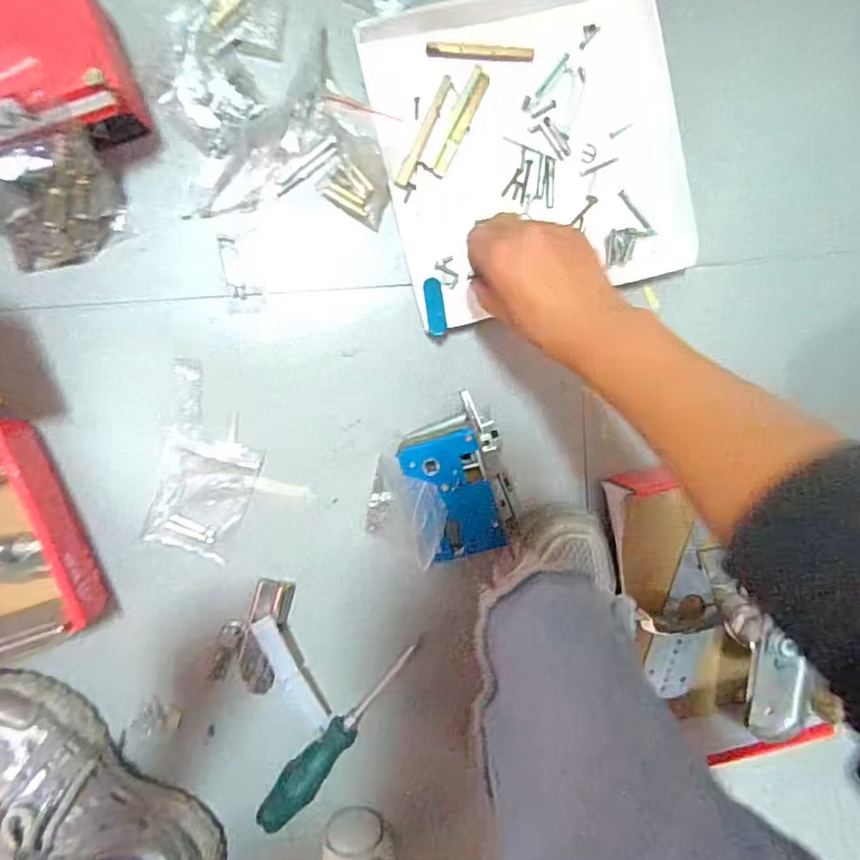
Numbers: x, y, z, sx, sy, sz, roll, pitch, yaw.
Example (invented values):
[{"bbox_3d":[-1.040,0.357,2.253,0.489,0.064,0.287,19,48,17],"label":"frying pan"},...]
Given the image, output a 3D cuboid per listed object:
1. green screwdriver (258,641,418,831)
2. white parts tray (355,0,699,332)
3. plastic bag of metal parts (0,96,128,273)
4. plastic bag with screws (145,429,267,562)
[{"bbox_3d":[-0.074,0.254,0.492,0.029,0.023,0.184,43,91,-10],"label":"green screwdriver"},{"bbox_3d":[0.080,-0.214,0.457,0.224,0.018,0.223,-15,99,-4],"label":"white parts tray"},{"bbox_3d":[-0.261,-0.162,0.397,0.089,0.106,0.020,-26,59,-3],"label":"plastic bag of metal parts"},{"bbox_3d":[-0.178,0.051,0.465,0.069,0.004,0.091,19,95,-8],"label":"plastic bag with screws"}]

